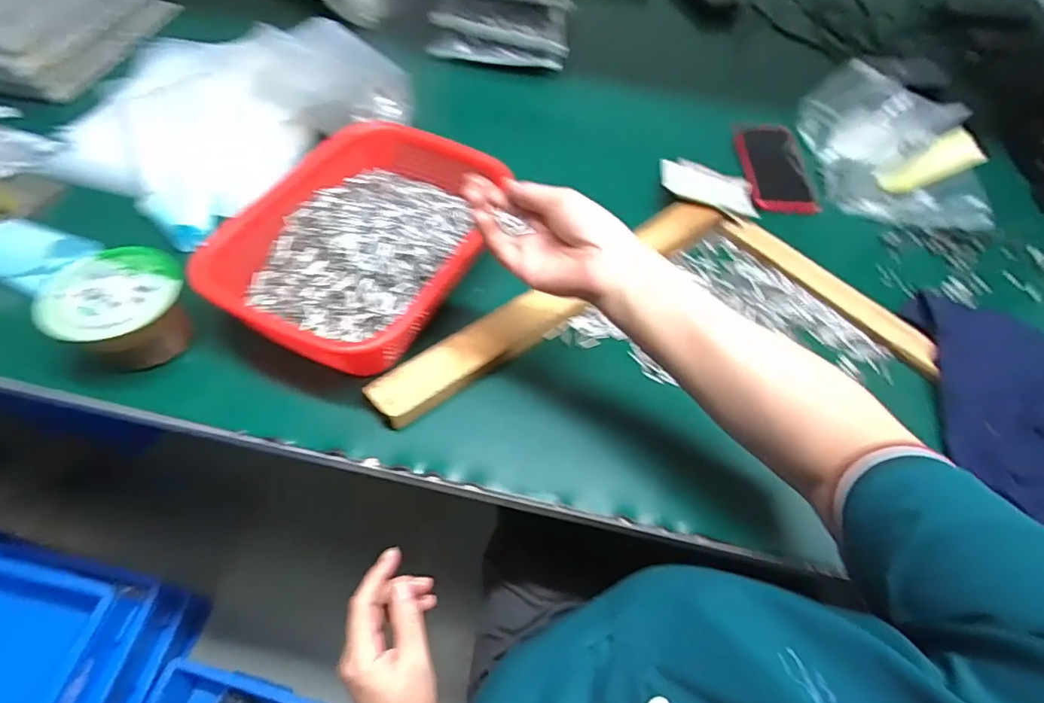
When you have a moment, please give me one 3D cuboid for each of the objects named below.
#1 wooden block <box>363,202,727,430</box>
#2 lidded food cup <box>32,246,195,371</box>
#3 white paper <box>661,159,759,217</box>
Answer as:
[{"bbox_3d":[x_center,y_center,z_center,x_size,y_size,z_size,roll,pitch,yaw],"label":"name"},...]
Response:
[{"bbox_3d":[0.046,-0.060,0.534,0.433,0.025,0.052,-34,66,-22],"label":"wooden block"},{"bbox_3d":[-0.350,-0.035,0.470,0.104,0.070,0.100,28,60,14],"label":"lidded food cup"},{"bbox_3d":[0.229,-0.205,0.648,0.119,0.011,0.090,20,50,3],"label":"white paper"}]

